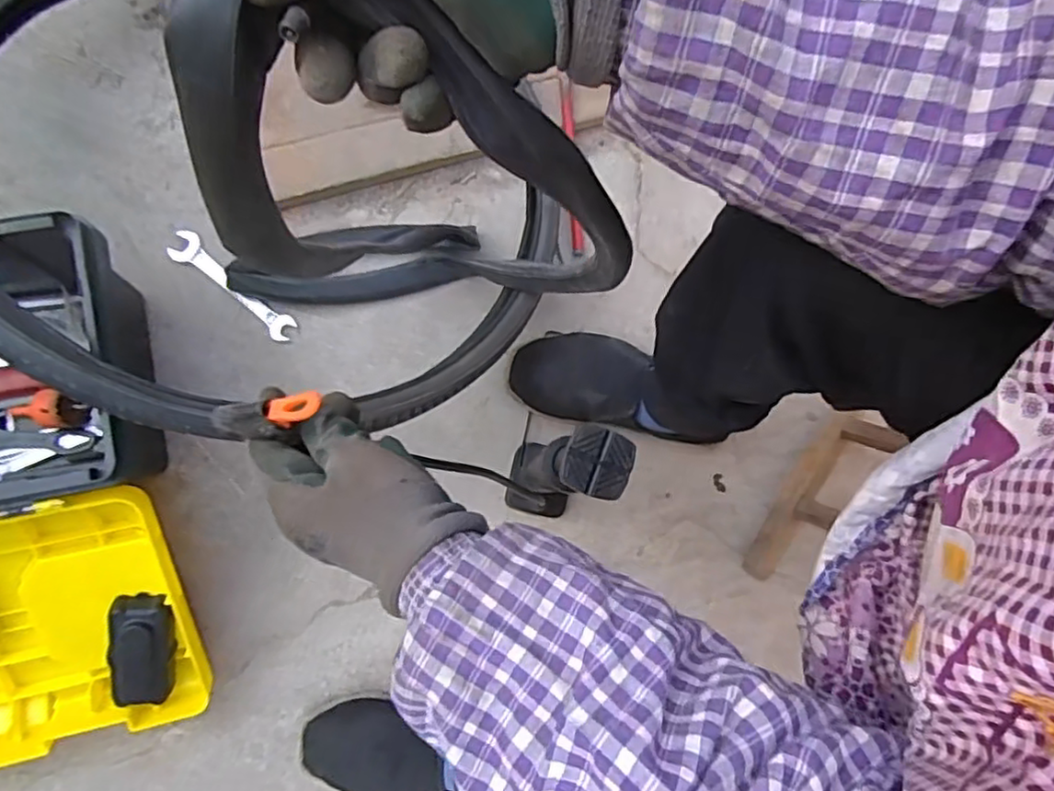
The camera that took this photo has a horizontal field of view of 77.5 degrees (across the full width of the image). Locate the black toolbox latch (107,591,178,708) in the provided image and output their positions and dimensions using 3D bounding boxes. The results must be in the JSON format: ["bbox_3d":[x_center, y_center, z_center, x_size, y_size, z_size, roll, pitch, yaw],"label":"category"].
[{"bbox_3d":[-0.342,0.229,0.586,0.045,0.027,0.105,8,105,4],"label":"black toolbox latch"}]

